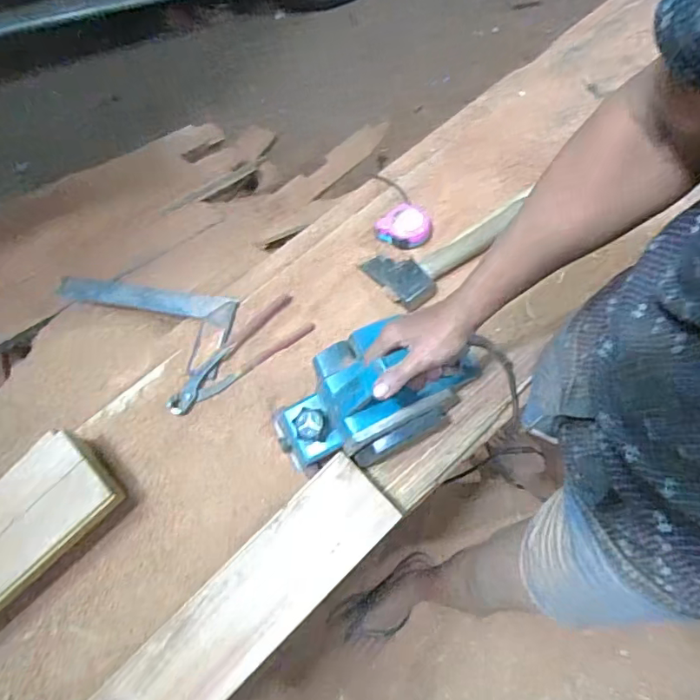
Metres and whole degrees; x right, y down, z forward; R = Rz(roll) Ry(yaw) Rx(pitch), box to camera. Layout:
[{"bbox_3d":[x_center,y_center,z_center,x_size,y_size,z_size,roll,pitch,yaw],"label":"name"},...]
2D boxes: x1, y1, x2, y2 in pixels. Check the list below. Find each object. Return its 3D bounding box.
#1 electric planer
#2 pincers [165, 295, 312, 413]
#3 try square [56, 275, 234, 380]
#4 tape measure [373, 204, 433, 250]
[{"bbox_3d":[0.030,0.047,0.633,0.265,0.137,0.145,-29,73,-8],"label":"electric planer"},{"bbox_3d":[-0.161,0.008,0.724,0.223,0.011,0.071,-37,75,-10],"label":"pincers"},{"bbox_3d":[-0.324,-0.044,0.770,0.308,0.023,0.121,9,74,14],"label":"try square"},{"bbox_3d":[0.081,-0.183,0.768,0.082,0.036,0.076,17,73,7],"label":"tape measure"}]

